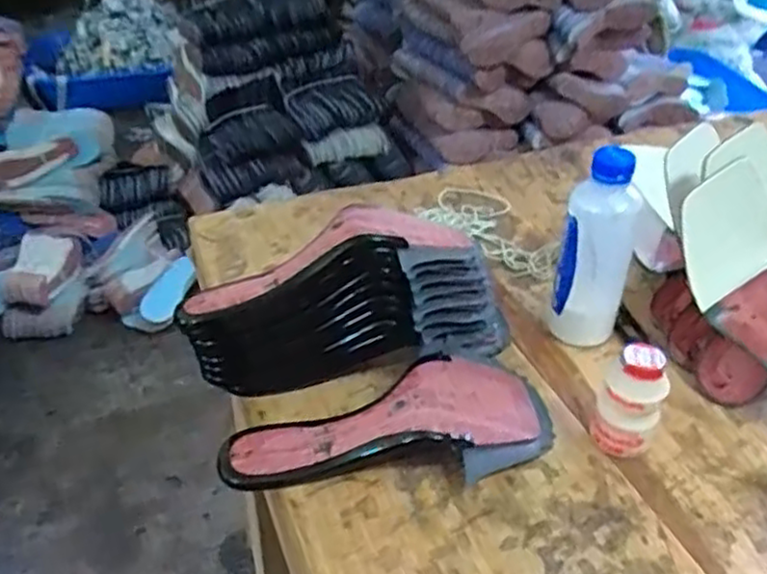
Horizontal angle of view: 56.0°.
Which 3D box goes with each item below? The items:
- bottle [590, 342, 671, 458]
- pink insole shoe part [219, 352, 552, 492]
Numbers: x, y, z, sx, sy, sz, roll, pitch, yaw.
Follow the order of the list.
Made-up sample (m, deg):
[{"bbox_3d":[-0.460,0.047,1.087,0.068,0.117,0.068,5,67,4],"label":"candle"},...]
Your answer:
[{"bbox_3d":[0.181,0.087,0.533,0.042,0.085,0.034,17,39,20],"label":"bottle"},{"bbox_3d":[0.012,0.105,0.533,0.252,0.048,0.106,-14,39,-20],"label":"pink insole shoe part"}]

